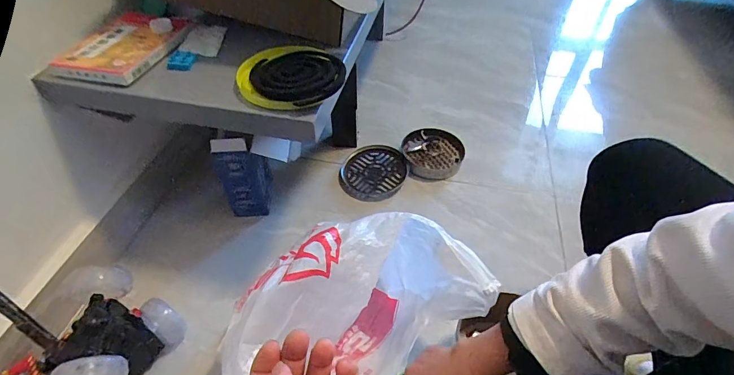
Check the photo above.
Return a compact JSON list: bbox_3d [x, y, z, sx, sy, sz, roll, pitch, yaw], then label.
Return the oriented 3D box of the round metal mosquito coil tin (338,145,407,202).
[{"bbox_3d":[0.013,-0.034,0.836,0.137,0.037,0.131,1,49,-1],"label":"round metal mosquito coil tin"}]

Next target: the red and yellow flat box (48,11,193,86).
[{"bbox_3d":[-0.359,-0.212,0.564,0.137,0.021,0.160,11,49,9],"label":"red and yellow flat box"}]

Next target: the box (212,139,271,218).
[{"bbox_3d":[-0.217,-0.013,0.684,0.084,0.175,0.023,-4,49,-5],"label":"box"}]

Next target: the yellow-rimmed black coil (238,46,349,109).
[{"bbox_3d":[-0.104,-0.154,0.514,0.128,0.030,0.131,0,48,0],"label":"yellow-rimmed black coil"}]

